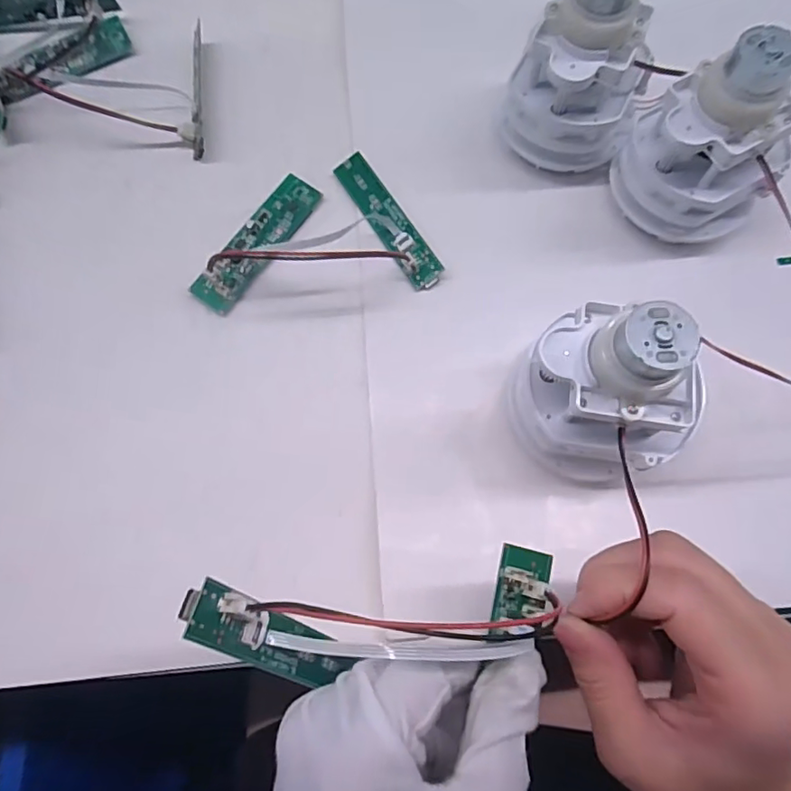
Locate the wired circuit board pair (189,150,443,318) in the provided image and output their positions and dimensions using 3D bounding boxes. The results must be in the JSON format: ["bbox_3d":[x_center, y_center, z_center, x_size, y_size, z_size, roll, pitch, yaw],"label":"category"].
[{"bbox_3d":[-0.043,-0.083,0.275,0.116,0.016,0.075,-10,73,-3],"label":"wired circuit board pair"}]

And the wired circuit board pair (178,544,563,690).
[{"bbox_3d":[-0.003,0.075,0.184,0.119,0.051,0.037,-1,73,-8],"label":"wired circuit board pair"}]

